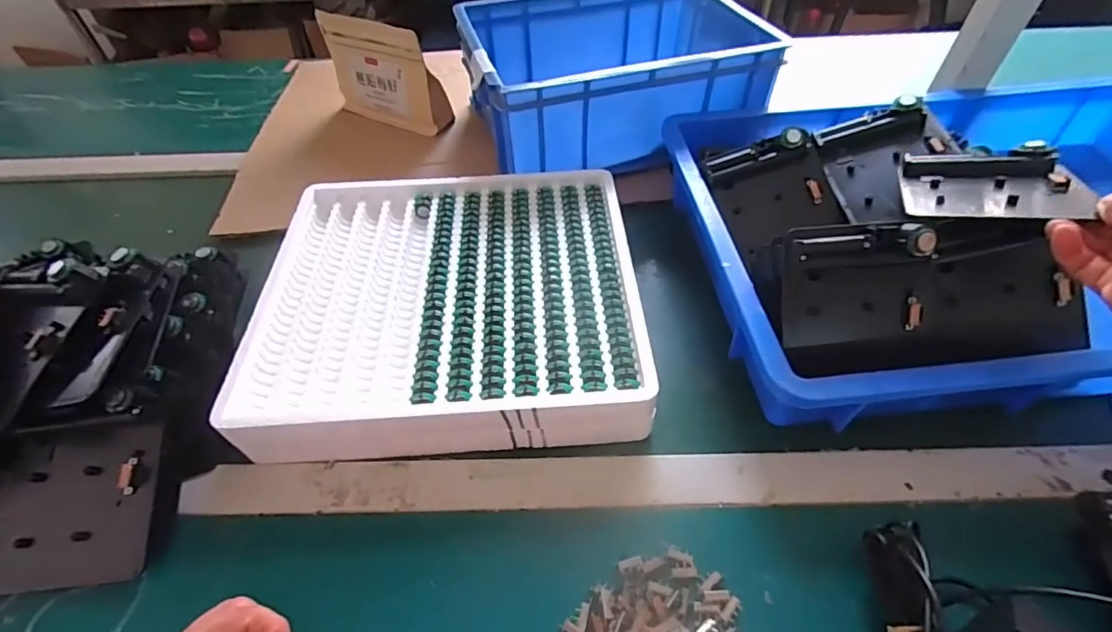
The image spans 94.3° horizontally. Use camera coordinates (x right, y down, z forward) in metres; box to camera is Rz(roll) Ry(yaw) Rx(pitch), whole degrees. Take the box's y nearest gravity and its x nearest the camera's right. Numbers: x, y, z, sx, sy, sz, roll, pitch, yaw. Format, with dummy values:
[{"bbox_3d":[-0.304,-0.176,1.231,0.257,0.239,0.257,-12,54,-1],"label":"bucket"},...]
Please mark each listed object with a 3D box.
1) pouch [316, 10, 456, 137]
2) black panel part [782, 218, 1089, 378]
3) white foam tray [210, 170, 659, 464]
[{"bbox_3d":[-0.228,-0.316,0.674,0.177,0.119,0.049,21,54,19],"label":"pouch"},{"bbox_3d":[0.270,-0.016,0.368,0.216,0.105,0.027,-6,12,-2],"label":"black panel part"},{"bbox_3d":[-0.093,-0.023,0.464,0.316,0.052,0.297,-3,52,-3],"label":"white foam tray"}]

